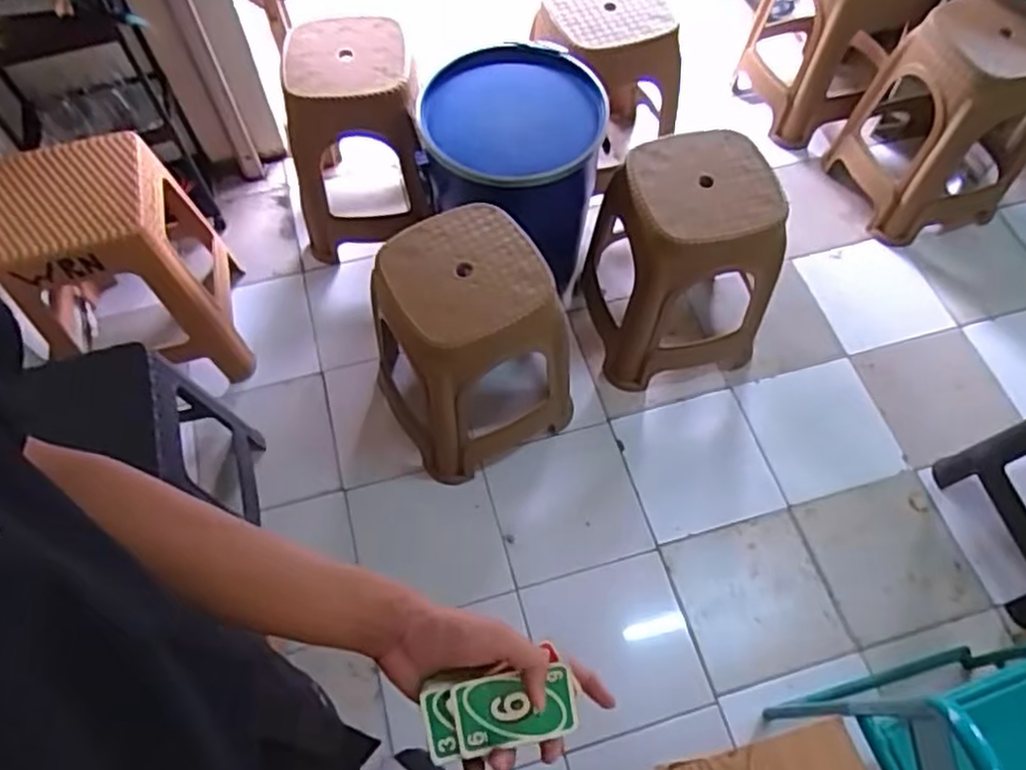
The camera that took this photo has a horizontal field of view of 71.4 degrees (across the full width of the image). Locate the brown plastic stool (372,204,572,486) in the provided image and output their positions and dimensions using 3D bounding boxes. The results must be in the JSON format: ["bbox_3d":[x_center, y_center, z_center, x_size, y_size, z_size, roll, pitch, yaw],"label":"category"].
[{"bbox_3d":[-0.088,-0.065,1.389,0.317,0.437,0.302,-28,65,-14],"label":"brown plastic stool"}]

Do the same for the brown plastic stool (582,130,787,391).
[{"bbox_3d":[0.341,-0.256,1.489,0.307,0.448,0.334,-13,62,-7],"label":"brown plastic stool"}]

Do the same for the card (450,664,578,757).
[{"bbox_3d":[0.001,0.227,0.501,0.085,0.005,0.048,-4,95,-6],"label":"card"}]

